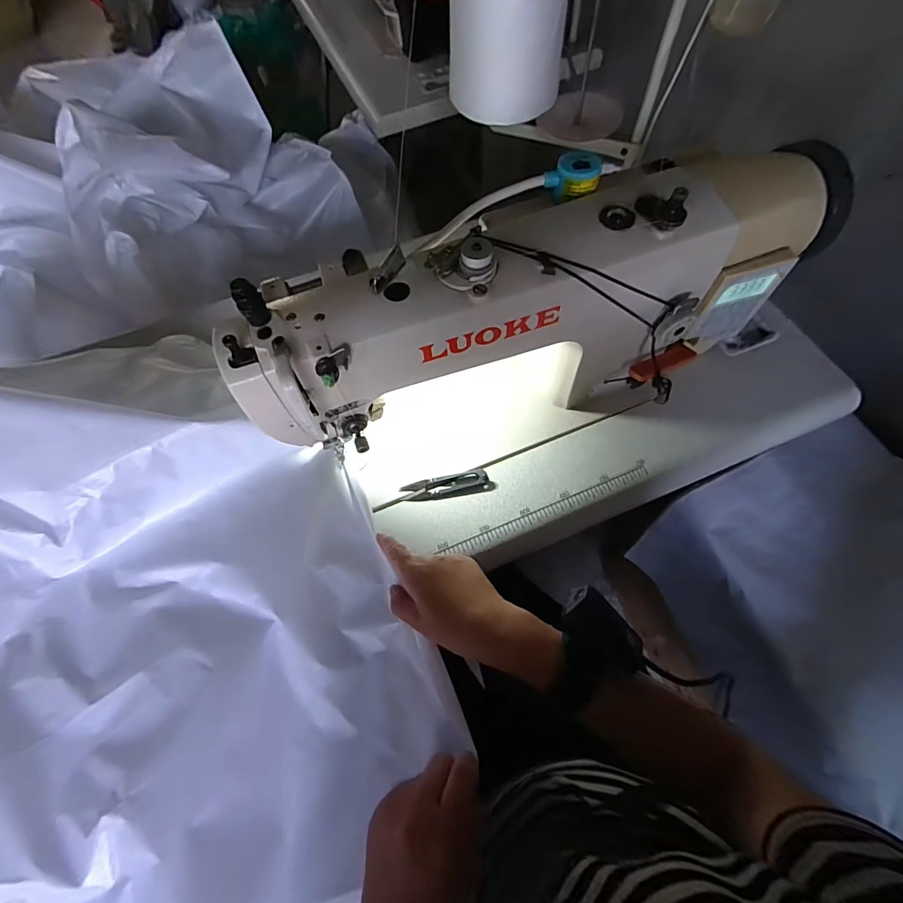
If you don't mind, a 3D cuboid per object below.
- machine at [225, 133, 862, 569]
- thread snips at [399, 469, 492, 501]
[{"bbox_3d":[0.124,-0.094,0.450,0.604,0.274,0.263,-20,65,-8],"label":"machine"},{"bbox_3d":[-0.007,0.039,0.488,0.102,0.007,0.025,-10,63,-5],"label":"thread snips"}]

